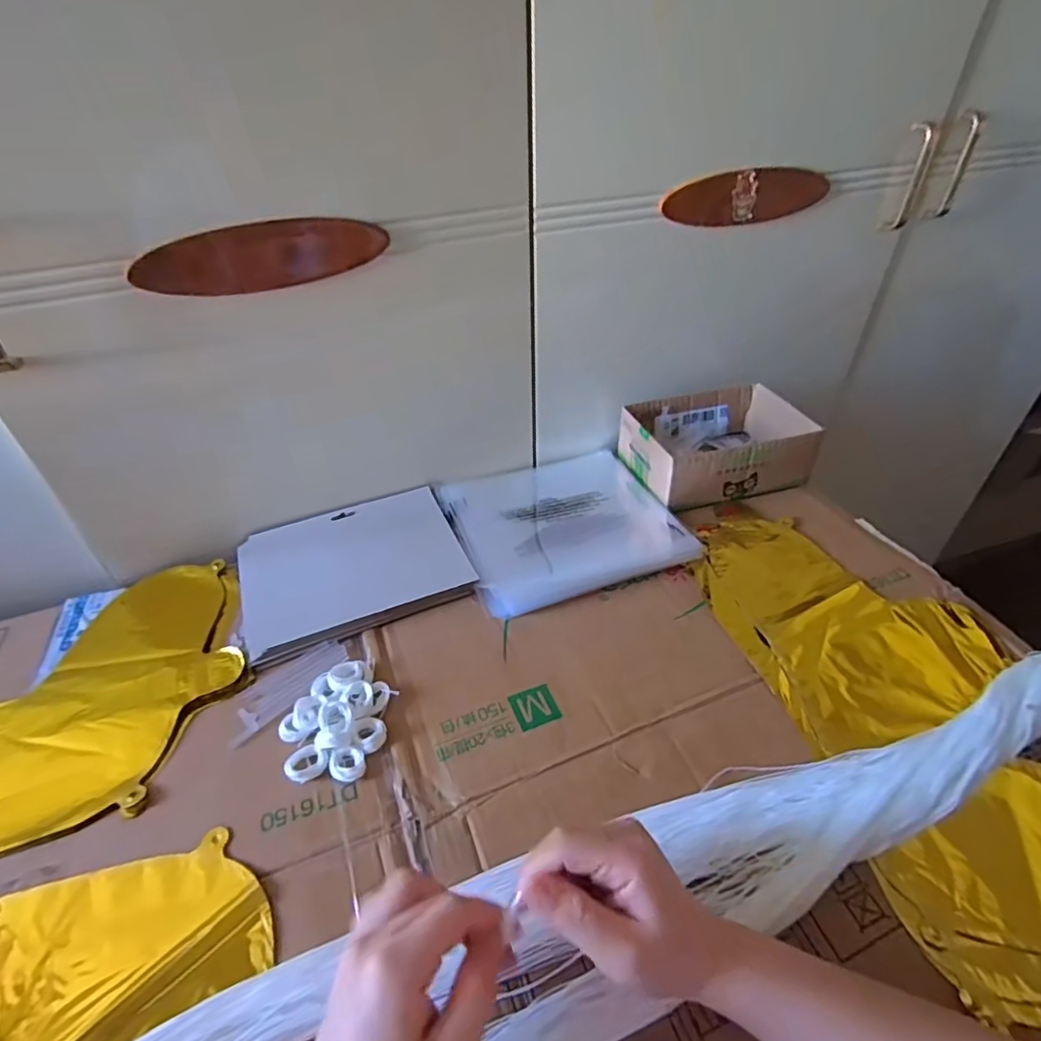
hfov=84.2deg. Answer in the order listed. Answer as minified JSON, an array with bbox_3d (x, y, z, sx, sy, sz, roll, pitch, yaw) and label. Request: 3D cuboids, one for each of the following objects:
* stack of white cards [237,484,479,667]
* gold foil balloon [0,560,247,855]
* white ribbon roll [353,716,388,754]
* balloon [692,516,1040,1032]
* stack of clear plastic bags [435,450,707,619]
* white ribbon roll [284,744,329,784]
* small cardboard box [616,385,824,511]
[{"bbox_3d":[-0.161,0.041,0.559,0.204,0.013,0.161,-17,42,-17],"label":"stack of white cards"},{"bbox_3d":[-0.428,0.164,0.442,0.404,0.014,0.231,-17,42,-17],"label":"gold foil balloon"},{"bbox_3d":[-0.110,0.157,0.422,0.023,0.011,0.024,28,49,31],"label":"white ribbon roll"},{"bbox_3d":[0.308,0.134,0.457,0.224,0.039,0.431,-10,41,-10],"label":"balloon"},{"bbox_3d":[0.042,-0.006,0.605,0.221,0.015,0.203,-15,42,-16],"label":"stack of clear plastic bags"},{"bbox_3d":[-0.152,0.173,0.412,0.028,0.010,0.026,-23,44,-23],"label":"white ribbon roll"},{"bbox_3d":[0.222,-0.088,0.656,0.189,0.067,0.133,-11,41,-11],"label":"small cardboard box"}]

